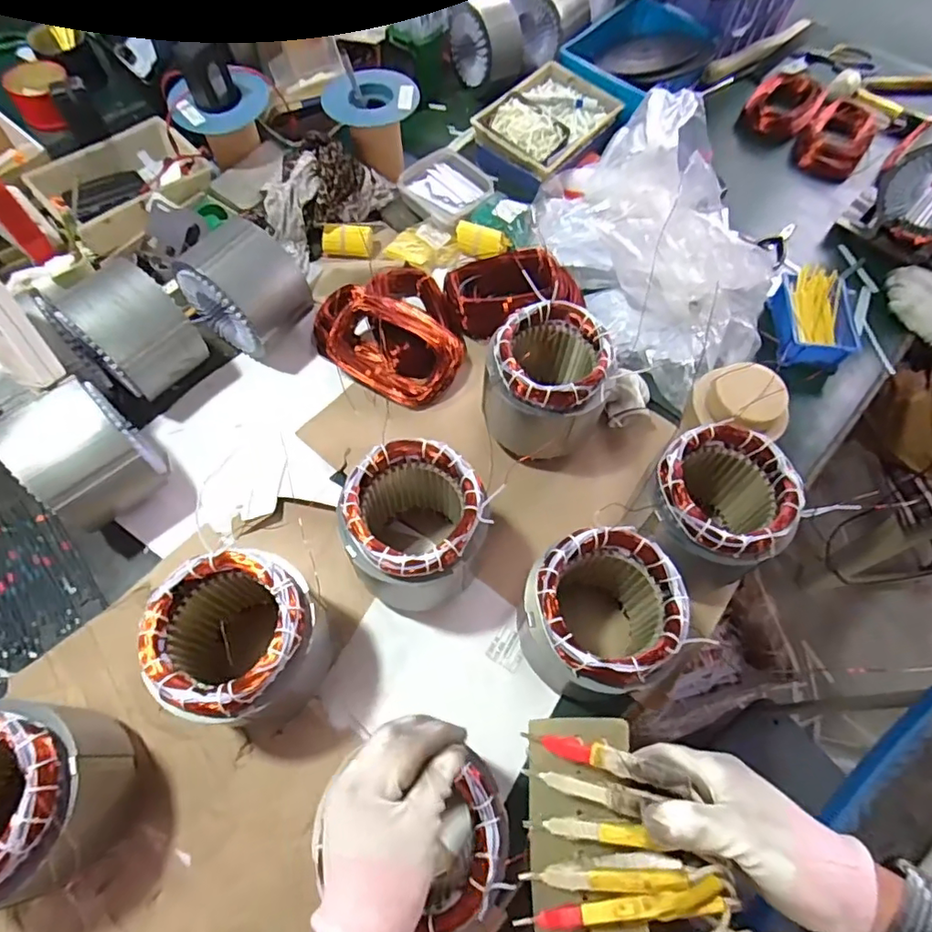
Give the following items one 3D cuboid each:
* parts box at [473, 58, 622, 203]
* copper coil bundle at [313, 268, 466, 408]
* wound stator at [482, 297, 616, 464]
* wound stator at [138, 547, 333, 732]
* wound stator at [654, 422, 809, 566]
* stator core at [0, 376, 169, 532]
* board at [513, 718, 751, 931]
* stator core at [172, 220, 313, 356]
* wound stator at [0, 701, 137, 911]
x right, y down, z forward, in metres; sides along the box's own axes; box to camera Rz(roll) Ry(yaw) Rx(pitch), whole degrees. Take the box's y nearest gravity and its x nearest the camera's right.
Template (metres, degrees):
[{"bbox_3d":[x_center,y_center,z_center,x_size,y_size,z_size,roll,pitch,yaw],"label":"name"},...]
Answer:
[{"bbox_3d":[0.146,-0.622,1.015,0.192,0.079,0.296,35,68,13],"label":"parts box"},{"bbox_3d":[-0.105,-0.190,0.808,0.202,0.069,0.228,-22,66,-13],"label":"copper coil bundle"},{"bbox_3d":[0.100,-0.107,0.708,0.138,0.145,0.144,1,64,-2],"label":"wound stator"},{"bbox_3d":[-0.223,0.180,0.561,0.145,0.170,0.141,1,63,-1],"label":"wound stator"},{"bbox_3d":[0.273,0.057,0.637,0.137,0.171,0.140,1,63,-1],"label":"wound stator"},{"bbox_3d":[-0.462,-0.018,0.670,0.114,0.141,0.158,-41,71,-20],"label":"stator core"},{"bbox_3d":[0.108,0.261,0.363,0.128,0.044,0.171,1,63,-1],"label":"board"},{"bbox_3d":[-0.306,-0.243,0.780,0.132,0.157,0.116,32,67,12],"label":"stator core"},{"bbox_3d":[-0.394,0.296,0.494,0.133,0.164,0.137,1,64,-2],"label":"wound stator"}]

